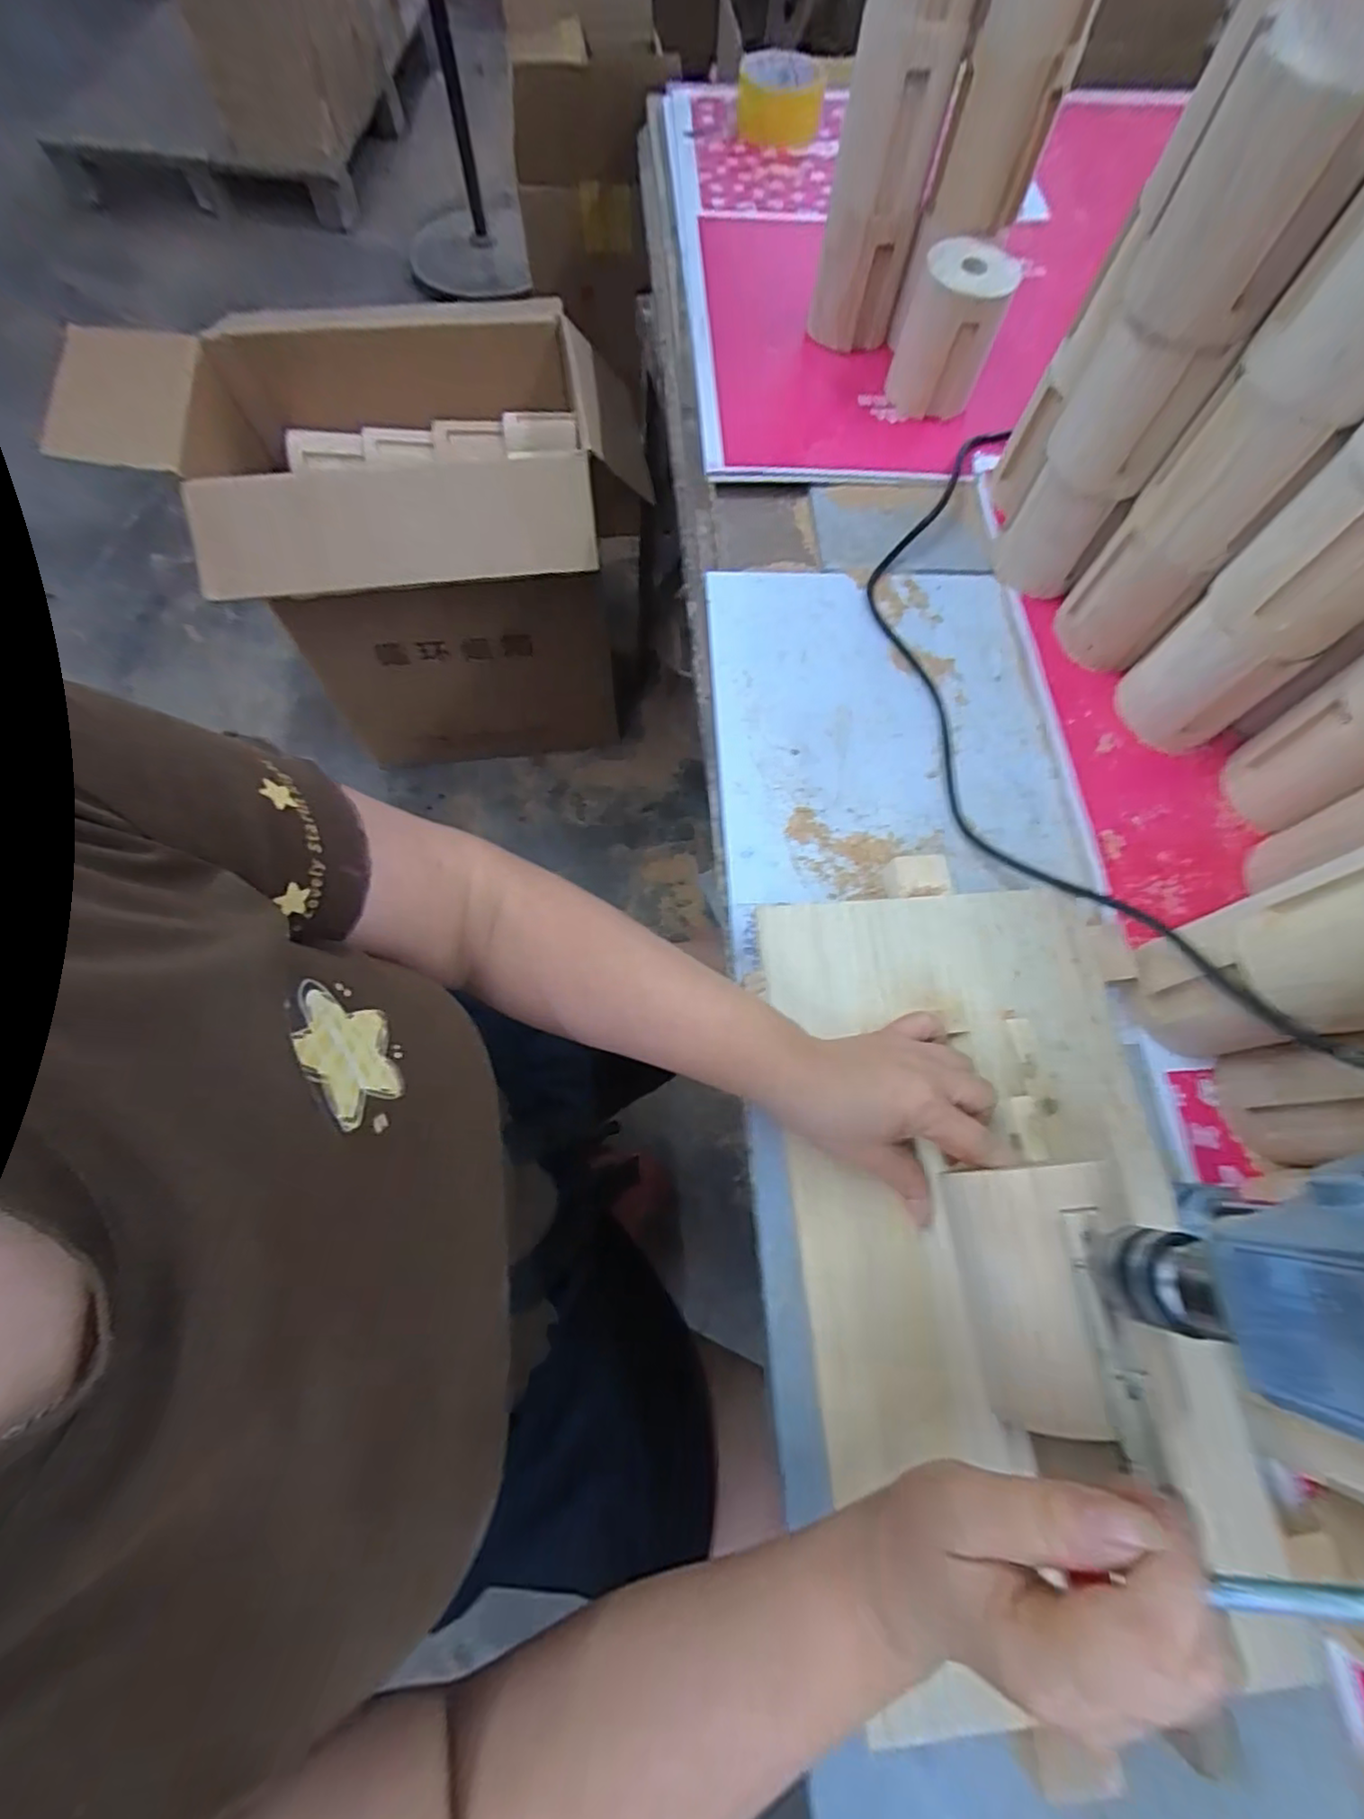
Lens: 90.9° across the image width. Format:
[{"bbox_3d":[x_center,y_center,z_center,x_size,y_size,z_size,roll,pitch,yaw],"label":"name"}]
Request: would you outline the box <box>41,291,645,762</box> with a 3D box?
[{"bbox_3d":[-0.383,-0.517,1.028,0.591,0.529,0.460,-7,70,-4],"label":"box"}]

